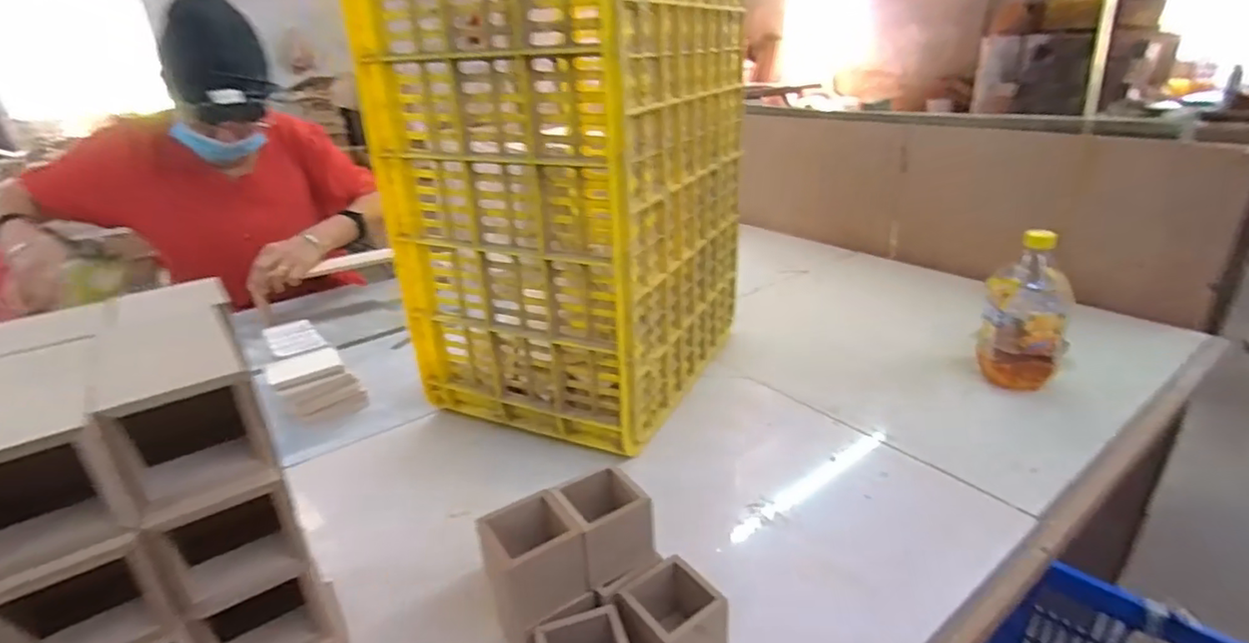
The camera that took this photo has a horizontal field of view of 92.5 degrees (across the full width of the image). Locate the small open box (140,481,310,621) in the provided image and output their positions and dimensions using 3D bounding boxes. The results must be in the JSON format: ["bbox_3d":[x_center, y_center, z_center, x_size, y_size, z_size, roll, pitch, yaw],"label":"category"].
[{"bbox_3d":[-0.220,0.116,0.337,0.062,0.066,0.055,-17,29,-29],"label":"small open box"}]

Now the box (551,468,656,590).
[{"bbox_3d":[-0.017,0.164,0.491,0.070,0.059,0.067,-16,28,-26],"label":"box"}]

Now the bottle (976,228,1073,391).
[{"bbox_3d":[0.527,-0.014,0.784,0.097,0.181,0.084,15,30,33],"label":"bottle"}]

